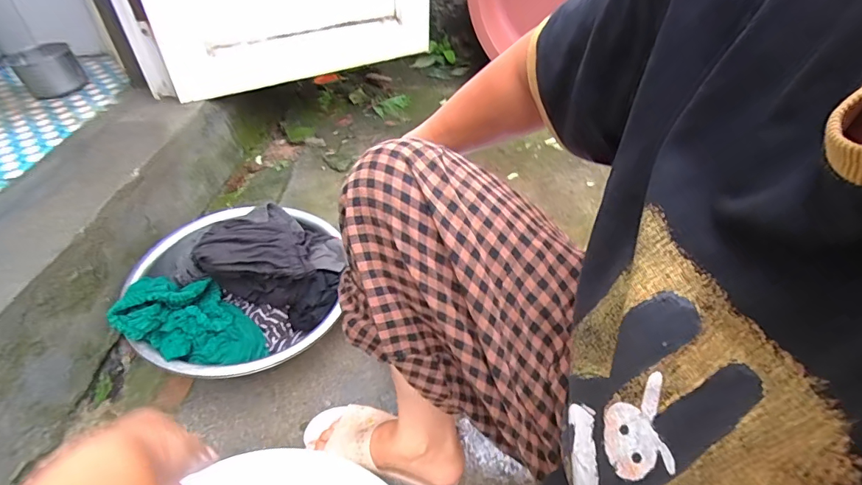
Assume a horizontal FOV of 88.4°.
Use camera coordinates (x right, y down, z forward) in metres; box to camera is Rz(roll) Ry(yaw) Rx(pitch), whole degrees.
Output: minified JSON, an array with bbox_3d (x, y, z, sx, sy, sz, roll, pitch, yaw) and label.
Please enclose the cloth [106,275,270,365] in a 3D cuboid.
[{"bbox_3d":[-0.387,0.129,0.731,0.239,0.059,0.152,32,37,-1],"label":"cloth"}]

